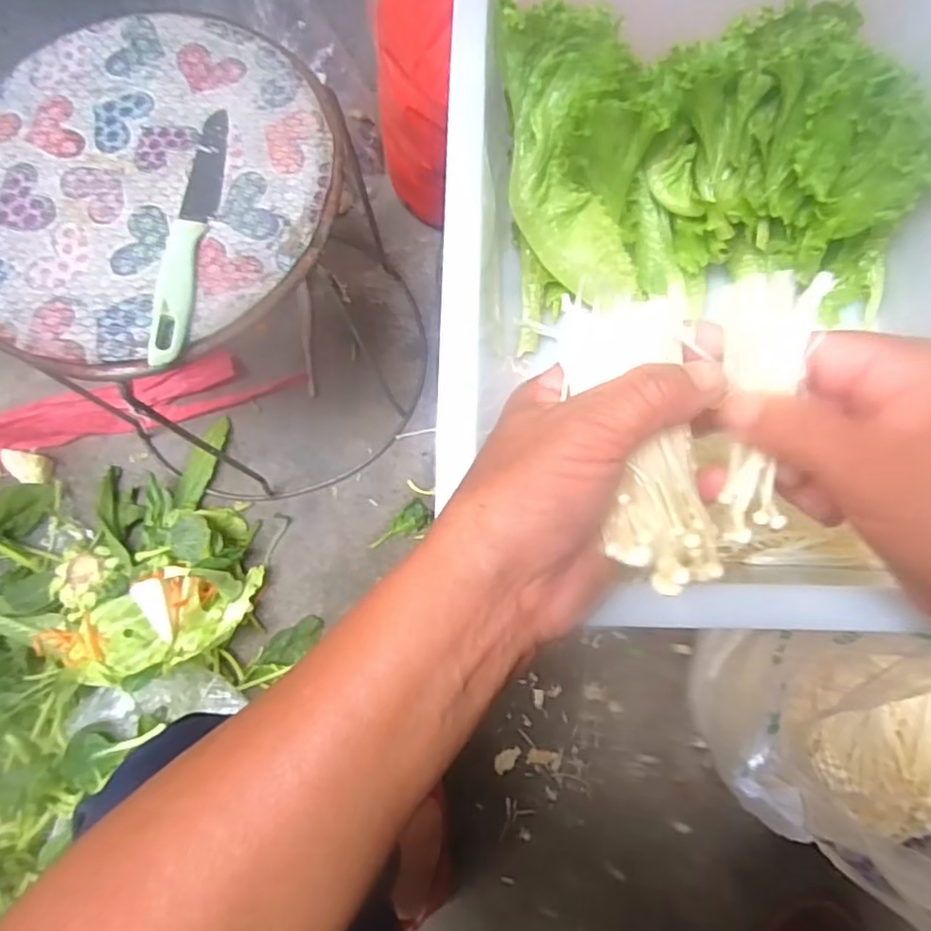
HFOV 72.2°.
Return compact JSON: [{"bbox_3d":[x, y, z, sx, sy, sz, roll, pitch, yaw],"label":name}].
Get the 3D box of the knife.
[{"bbox_3d":[-0.201,-0.171,0.462,0.031,0.016,0.207,5,77,3],"label":"knife"}]

